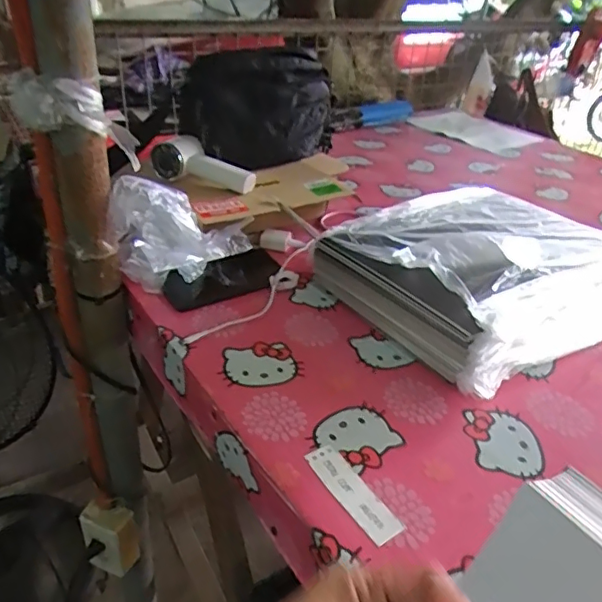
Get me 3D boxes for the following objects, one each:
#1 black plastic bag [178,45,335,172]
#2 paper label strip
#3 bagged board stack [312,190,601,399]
[{"bbox_3d":[-0.055,-0.311,0.924,0.285,0.185,0.072,-13,37,-25],"label":"black plastic bag"},{"bbox_3d":[0.046,0.166,0.489,0.031,0.007,0.108,-16,38,-29],"label":"paper label strip"},{"bbox_3d":[0.264,-0.053,0.746,0.384,0.111,0.312,-20,40,-33],"label":"bagged board stack"}]

